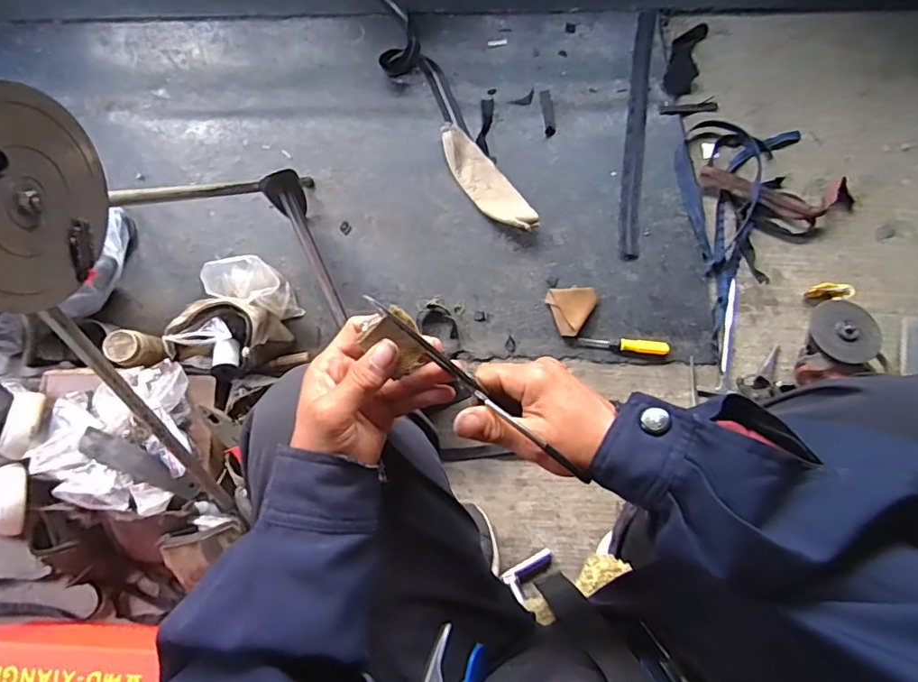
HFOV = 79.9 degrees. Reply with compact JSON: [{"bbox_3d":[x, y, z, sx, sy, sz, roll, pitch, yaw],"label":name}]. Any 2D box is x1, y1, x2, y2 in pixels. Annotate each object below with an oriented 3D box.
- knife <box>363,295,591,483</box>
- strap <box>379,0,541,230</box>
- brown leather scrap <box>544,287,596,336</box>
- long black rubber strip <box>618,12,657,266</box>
[{"bbox_3d":[0.012,0.032,0.367,0.189,0.025,0.008,40,81,5],"label":"knife"},{"bbox_3d":[-0.040,-0.394,0.897,0.083,0.033,0.538,-30,80,-5],"label":"strap"},{"bbox_3d":[0.176,-0.051,0.836,0.068,0.020,0.075,-23,79,-4],"label":"brown leather scrap"},{"bbox_3d":[0.289,-0.341,0.889,0.032,0.010,0.428,8,79,2],"label":"long black rubber strip"}]

